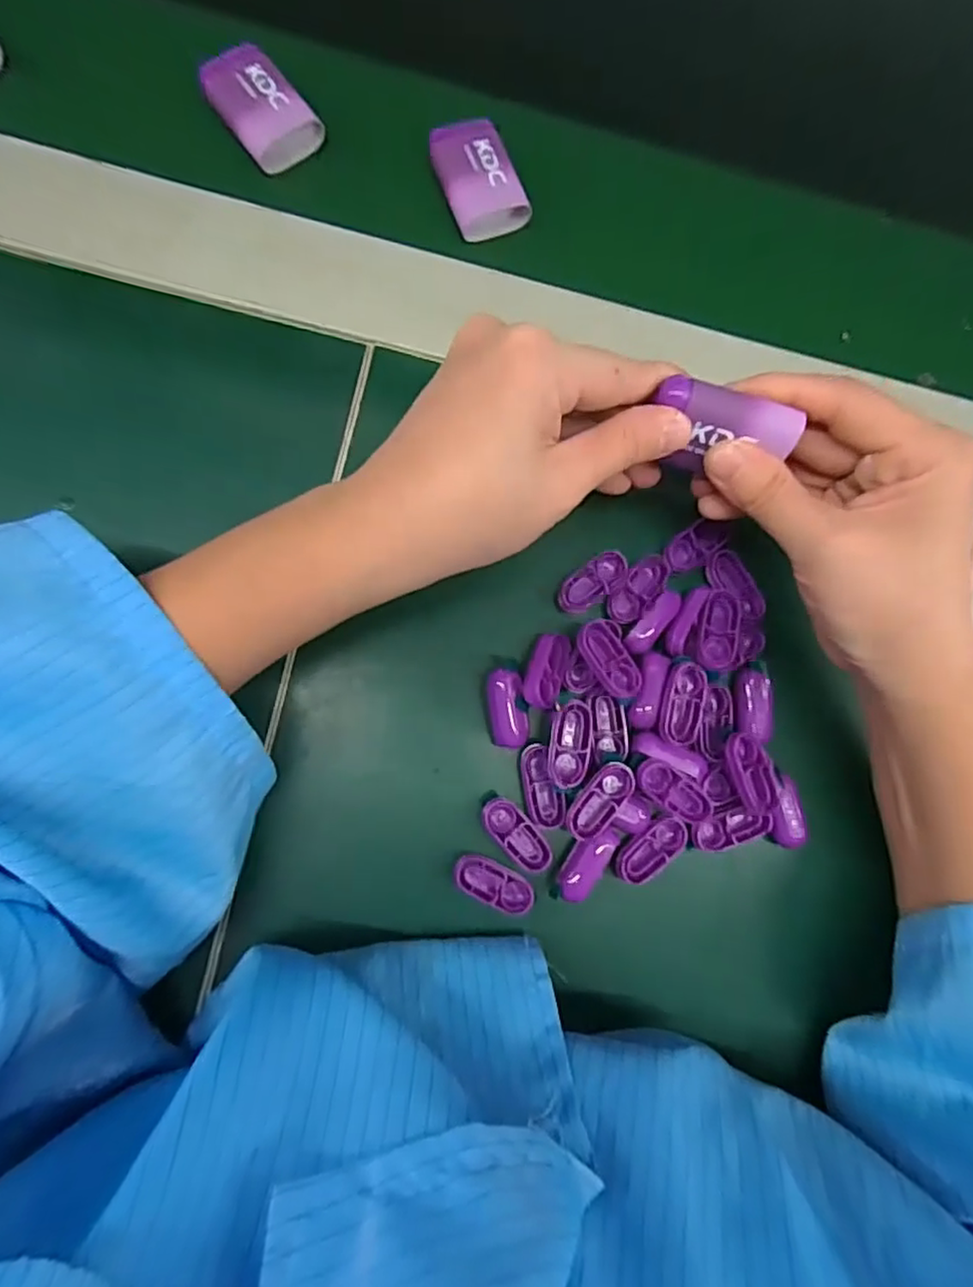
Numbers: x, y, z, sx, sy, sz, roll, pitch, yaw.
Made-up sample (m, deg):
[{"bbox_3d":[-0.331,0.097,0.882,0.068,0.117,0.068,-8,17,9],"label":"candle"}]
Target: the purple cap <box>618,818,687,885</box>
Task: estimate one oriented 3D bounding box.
[{"bbox_3d":[0.069,0.086,0.268,0.033,0.011,0.015,-37,88,-9],"label":"purple cap"}]

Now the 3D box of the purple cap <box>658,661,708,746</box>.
[{"bbox_3d":[0.081,0.025,0.266,0.017,0.011,0.033,13,81,-4],"label":"purple cap"}]

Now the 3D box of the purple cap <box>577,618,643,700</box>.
[{"bbox_3d":[0.050,0.007,0.266,0.016,0.012,0.035,-32,87,-9],"label":"purple cap"}]

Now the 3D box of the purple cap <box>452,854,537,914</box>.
[{"bbox_3d":[0.003,0.098,0.261,0.035,0.010,0.015,28,81,-2],"label":"purple cap"}]

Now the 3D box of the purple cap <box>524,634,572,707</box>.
[{"bbox_3d":[0.026,0.011,0.263,0.017,0.007,0.032,18,82,-3],"label":"purple cap"}]

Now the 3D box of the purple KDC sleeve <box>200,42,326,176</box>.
[{"bbox_3d":[-0.102,-0.242,0.289,0.035,0.016,0.047,-42,88,-9],"label":"purple KDC sleeve"}]

